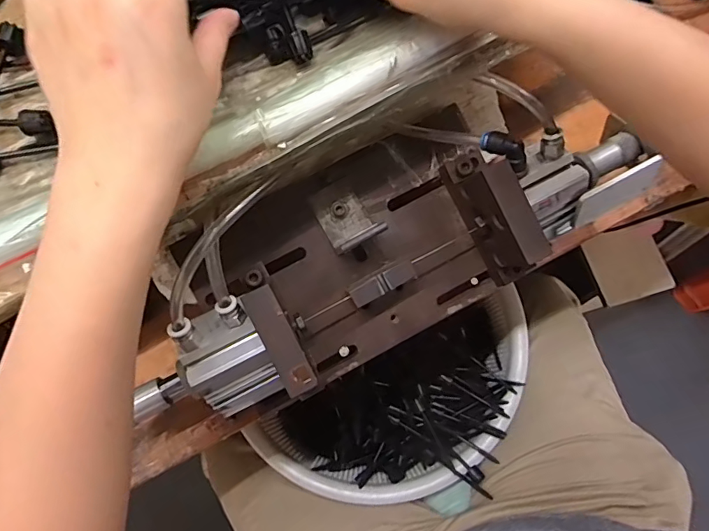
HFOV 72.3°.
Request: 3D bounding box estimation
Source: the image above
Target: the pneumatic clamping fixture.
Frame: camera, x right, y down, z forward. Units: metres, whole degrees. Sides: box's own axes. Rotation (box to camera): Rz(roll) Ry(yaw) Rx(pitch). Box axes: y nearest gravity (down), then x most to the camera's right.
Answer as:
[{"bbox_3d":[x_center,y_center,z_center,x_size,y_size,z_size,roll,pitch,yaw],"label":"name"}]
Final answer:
[{"bbox_3d":[-0.003,-0.013,0.354,0.352,0.090,0.148,-28,75,-7],"label":"pneumatic clamping fixture"}]

